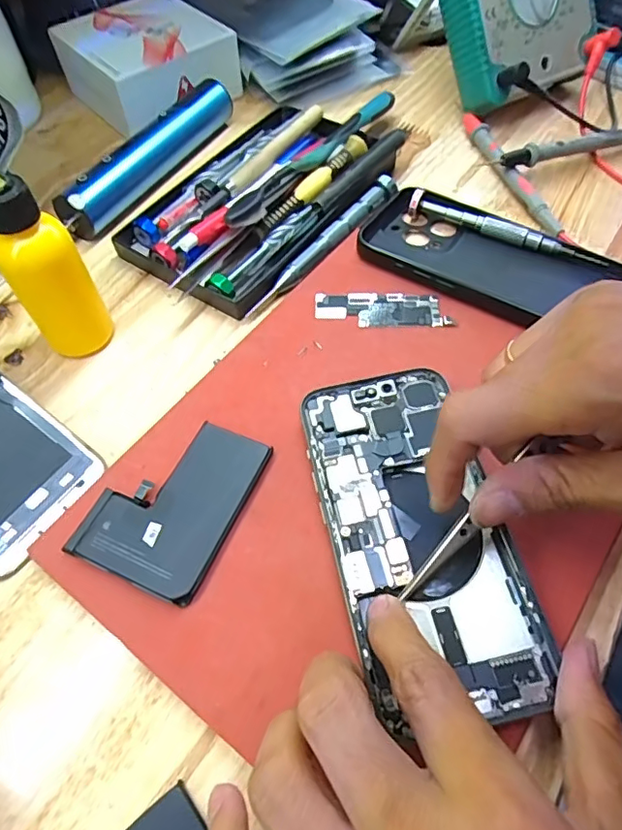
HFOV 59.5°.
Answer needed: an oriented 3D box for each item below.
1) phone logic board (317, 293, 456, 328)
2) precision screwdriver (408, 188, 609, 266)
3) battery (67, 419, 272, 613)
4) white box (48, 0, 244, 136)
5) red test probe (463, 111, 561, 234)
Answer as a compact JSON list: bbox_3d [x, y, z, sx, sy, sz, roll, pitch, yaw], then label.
[{"bbox_3d":[0.039,-0.058,0.293,0.072,0.004,0.023,2,58,3],"label":"phone logic board"},{"bbox_3d":[0.115,-0.111,0.324,0.116,0.014,0.010,21,60,14],"label":"precision screwdriver"},{"bbox_3d":[-0.059,0.035,0.234,0.058,0.006,0.076,21,60,14],"label":"battery"},{"bbox_3d":[-0.123,-0.264,0.408,0.106,0.042,0.105,-36,64,-20],"label":"white box"},{"bbox_3d":[0.128,-0.163,0.358,0.016,0.014,0.129,-14,58,-8],"label":"red test probe"}]

